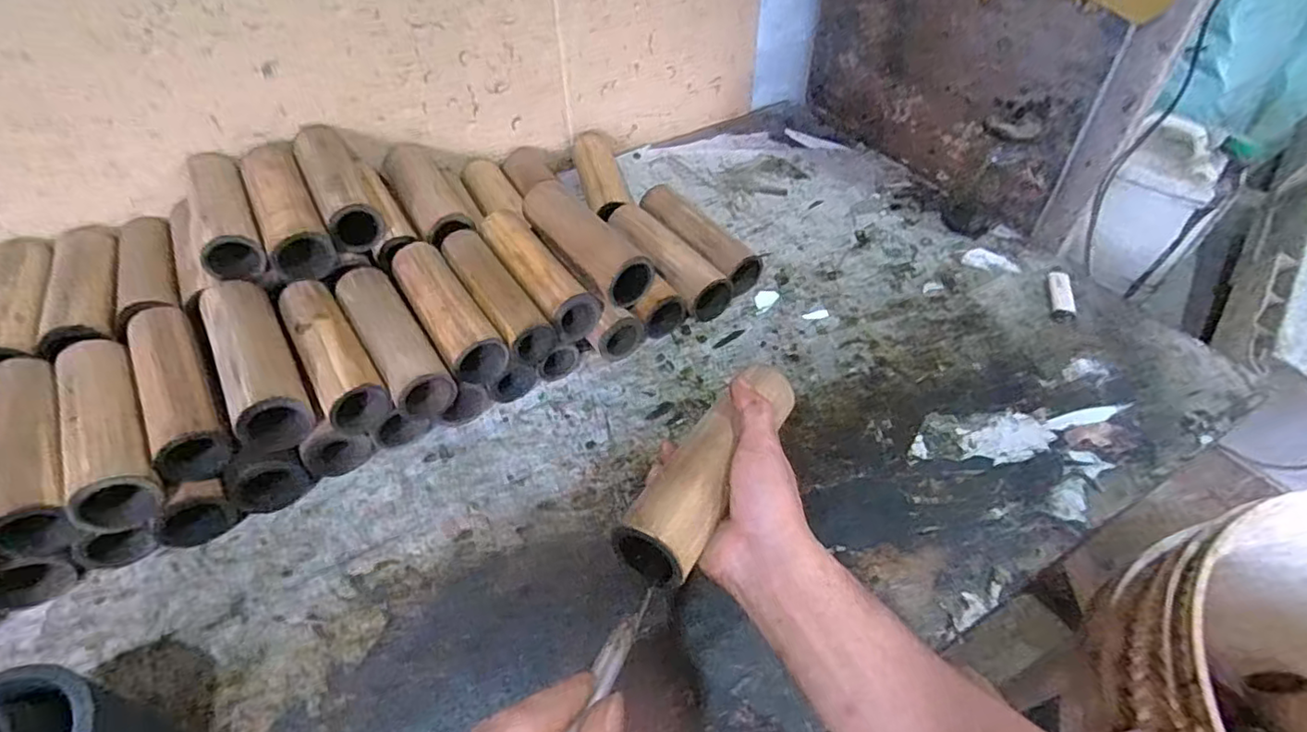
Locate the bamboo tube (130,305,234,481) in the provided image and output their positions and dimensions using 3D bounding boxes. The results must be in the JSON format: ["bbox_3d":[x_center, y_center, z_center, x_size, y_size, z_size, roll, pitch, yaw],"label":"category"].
[{"bbox_3d":[-0.405,0.016,0.531,0.053,0.057,0.176,-25,49,-22],"label":"bamboo tube"}]

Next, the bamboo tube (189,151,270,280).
[{"bbox_3d":[-0.436,-0.154,0.634,0.055,0.059,0.183,-23,48,-20],"label":"bamboo tube"}]

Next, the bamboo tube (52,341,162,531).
[{"bbox_3d":[-0.441,0.049,0.505,0.055,0.057,0.183,-28,50,-24],"label":"bamboo tube"}]

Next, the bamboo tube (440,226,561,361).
[{"bbox_3d":[-0.161,-0.070,0.628,0.052,0.059,0.183,-28,50,-24],"label":"bamboo tube"}]

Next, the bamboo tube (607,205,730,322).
[{"bbox_3d":[0.013,-0.122,0.723,0.060,0.054,0.181,-29,52,-25],"label":"bamboo tube"}]

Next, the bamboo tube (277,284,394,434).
[{"bbox_3d":[-0.291,-0.010,0.567,0.051,0.058,0.180,-27,50,-23],"label":"bamboo tube"}]

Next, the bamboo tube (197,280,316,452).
[{"bbox_3d":[-0.353,-0.009,0.552,0.057,0.059,0.177,-26,49,-22],"label":"bamboo tube"}]

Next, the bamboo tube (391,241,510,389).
[{"bbox_3d":[-0.203,-0.053,0.608,0.053,0.059,0.176,-26,49,-23],"label":"bamboo tube"}]

